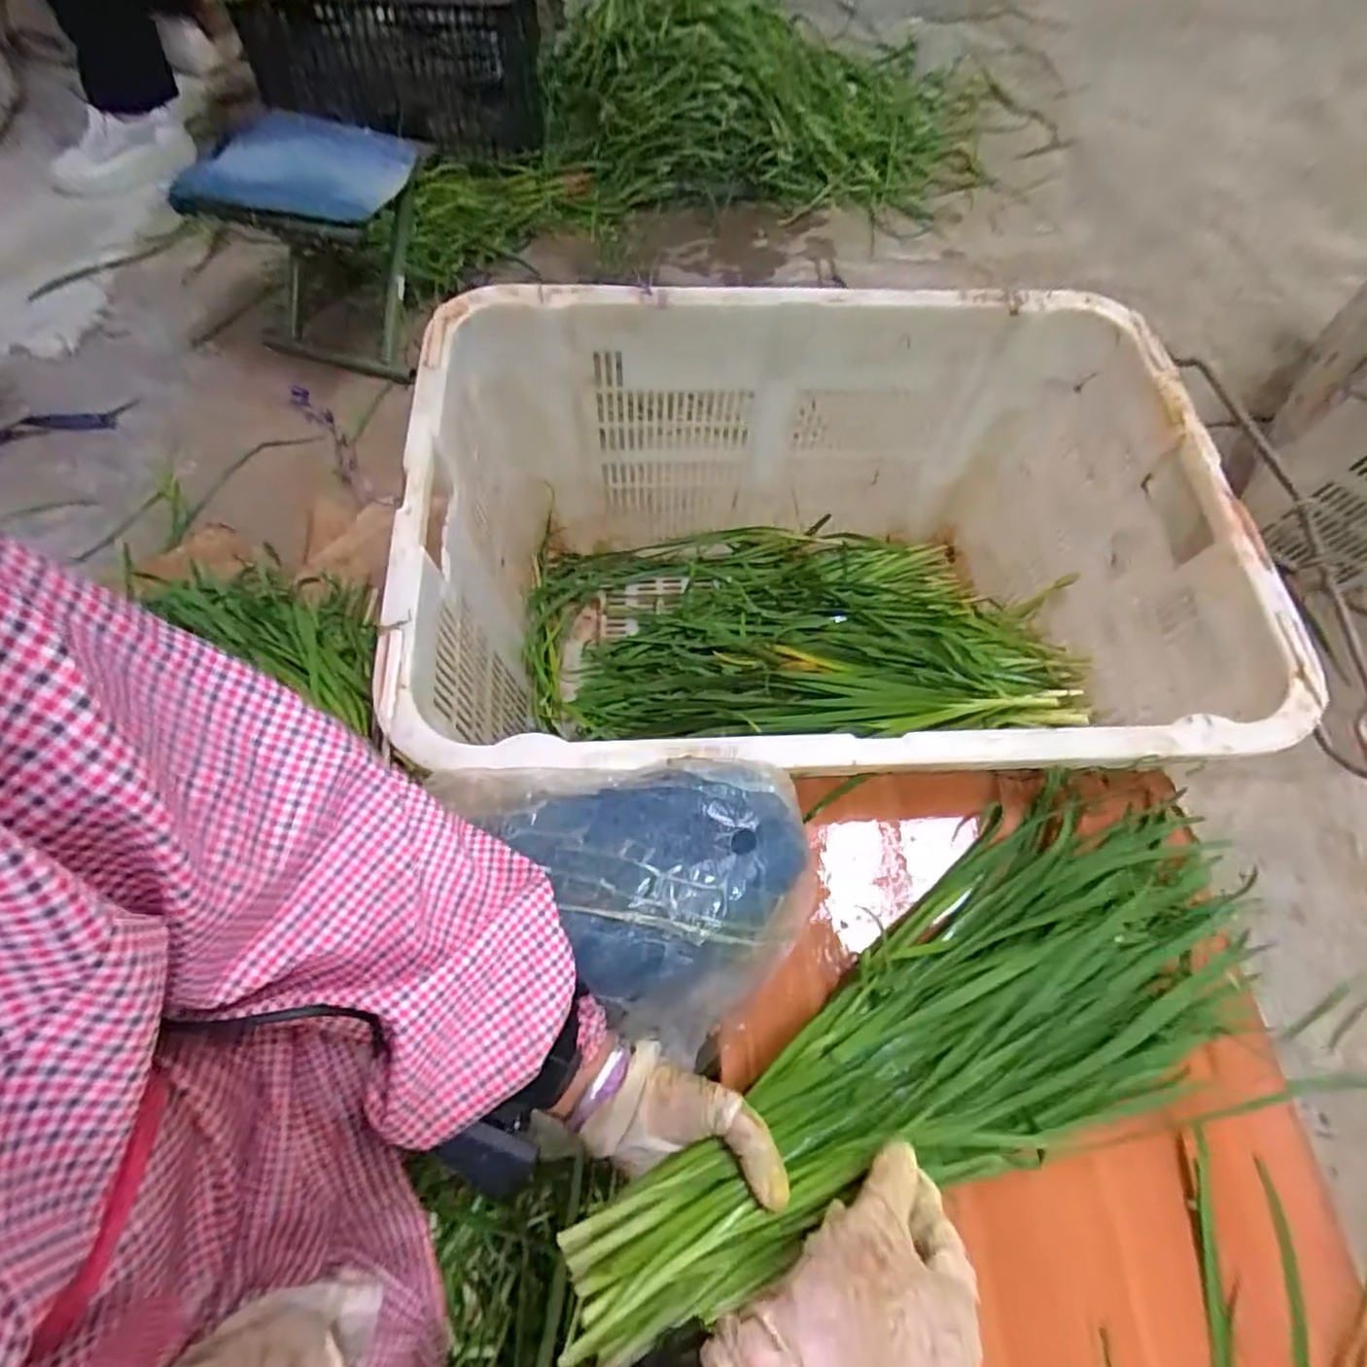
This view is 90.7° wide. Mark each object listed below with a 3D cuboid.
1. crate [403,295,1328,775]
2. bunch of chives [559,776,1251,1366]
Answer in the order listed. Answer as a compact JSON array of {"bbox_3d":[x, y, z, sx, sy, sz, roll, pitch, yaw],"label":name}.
[{"bbox_3d":[0.108,-0.081,0.688,0.660,0.354,0.450,-2,67,-4],"label":"crate"},{"bbox_3d":[0.171,0.218,0.416,0.504,0.061,0.174,-22,70,-21],"label":"bunch of chives"}]

